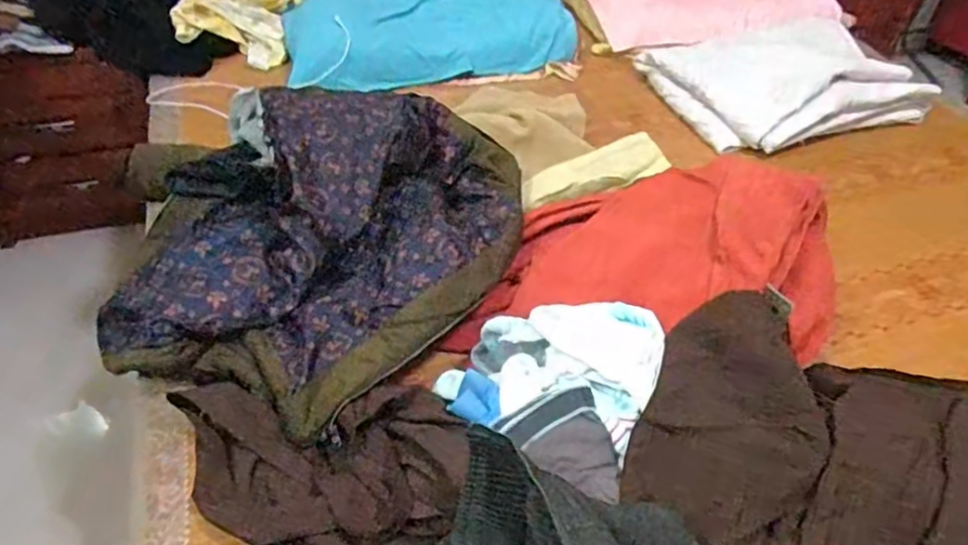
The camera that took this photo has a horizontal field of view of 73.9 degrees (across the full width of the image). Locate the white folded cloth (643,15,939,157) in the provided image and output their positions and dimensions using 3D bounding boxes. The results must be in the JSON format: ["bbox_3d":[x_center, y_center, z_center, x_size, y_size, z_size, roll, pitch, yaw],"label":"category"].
[{"bbox_3d":[0.673,-0.443,1.461,0.531,0.140,0.407,-12,45,-15],"label":"white folded cloth"}]

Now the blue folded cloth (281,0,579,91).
[{"bbox_3d":[-0.127,-0.570,1.454,0.638,0.056,0.367,-15,62,-17],"label":"blue folded cloth"}]

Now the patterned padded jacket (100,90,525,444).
[{"bbox_3d":[-0.237,-0.079,0.894,0.524,0.184,0.515,17,45,14],"label":"patterned padded jacket"}]

